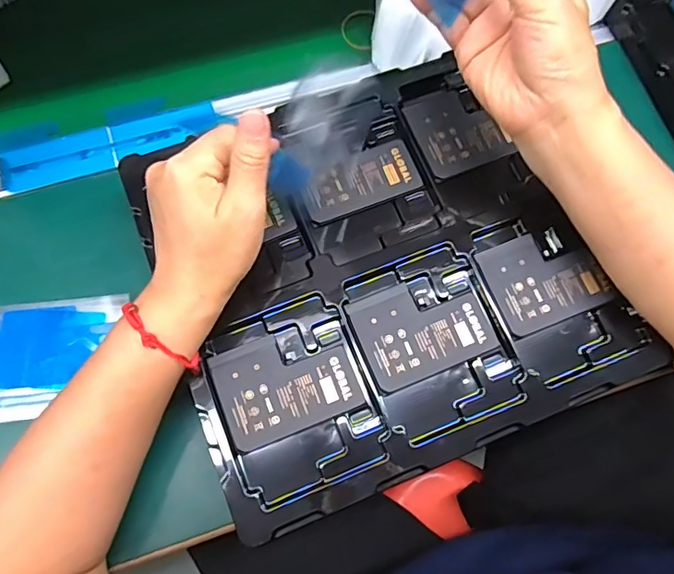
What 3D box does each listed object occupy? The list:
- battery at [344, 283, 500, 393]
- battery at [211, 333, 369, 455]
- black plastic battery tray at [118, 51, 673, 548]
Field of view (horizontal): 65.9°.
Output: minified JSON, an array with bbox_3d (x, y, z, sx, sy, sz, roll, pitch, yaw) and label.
[{"bbox_3d":[0.059,0.028,0.360,0.088,0.004,0.066,-20,75,-9],"label":"battery"},{"bbox_3d":[-0.034,0.063,0.347,0.088,0.004,0.066,-21,75,-9],"label":"battery"},{"bbox_3d":[0.031,-0.015,0.368,0.291,0.028,0.272,-21,74,-8],"label":"black plastic battery tray"}]

